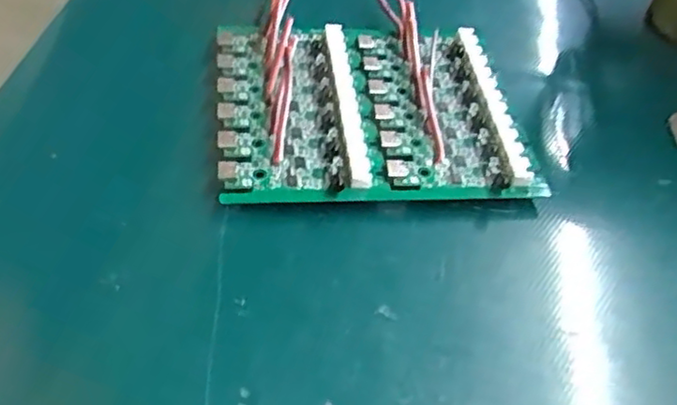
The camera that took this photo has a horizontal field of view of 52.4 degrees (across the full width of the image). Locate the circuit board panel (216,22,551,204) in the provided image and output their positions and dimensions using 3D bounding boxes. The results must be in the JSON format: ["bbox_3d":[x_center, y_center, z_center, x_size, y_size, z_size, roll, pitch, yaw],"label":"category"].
[{"bbox_3d":[0.011,-0.038,0.286,0.118,0.015,0.096,-3,47,-7],"label":"circuit board panel"}]

